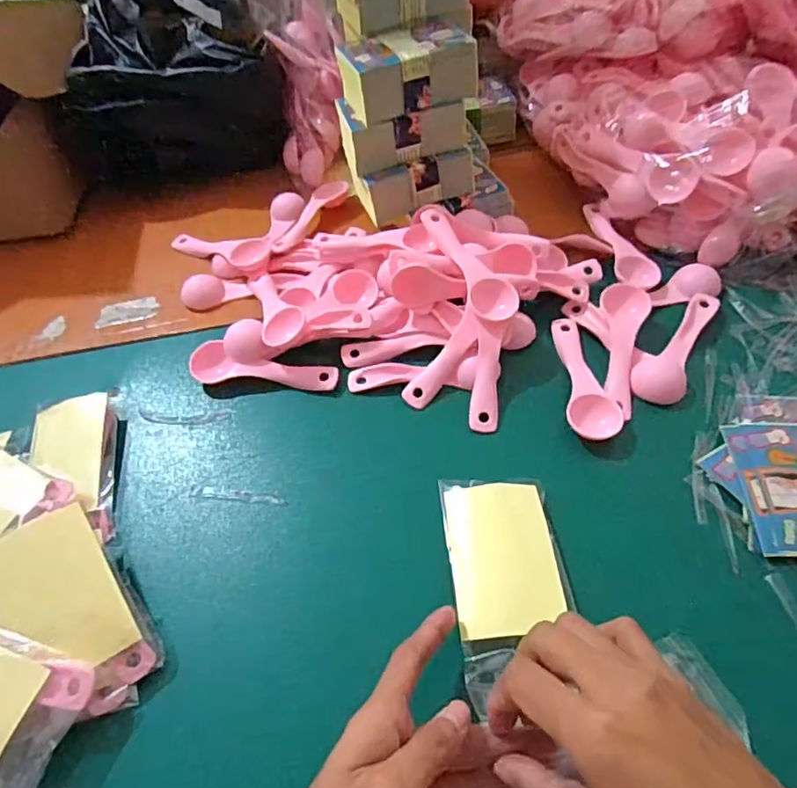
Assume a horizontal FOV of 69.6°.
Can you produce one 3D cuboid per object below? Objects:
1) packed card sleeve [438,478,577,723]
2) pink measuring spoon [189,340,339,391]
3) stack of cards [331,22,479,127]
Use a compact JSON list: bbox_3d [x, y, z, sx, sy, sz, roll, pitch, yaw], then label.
[{"bbox_3d":[0.064,0.106,0.334,0.065,0.005,0.127,-8,50,3],"label":"packed card sleeve"},{"bbox_3d":[-0.103,-0.021,0.440,0.112,0.014,0.032,2,55,5],"label":"pink measuring spoon"},{"bbox_3d":[0.003,-0.250,0.438,0.104,0.040,0.062,-18,56,-10],"label":"stack of cards"}]

